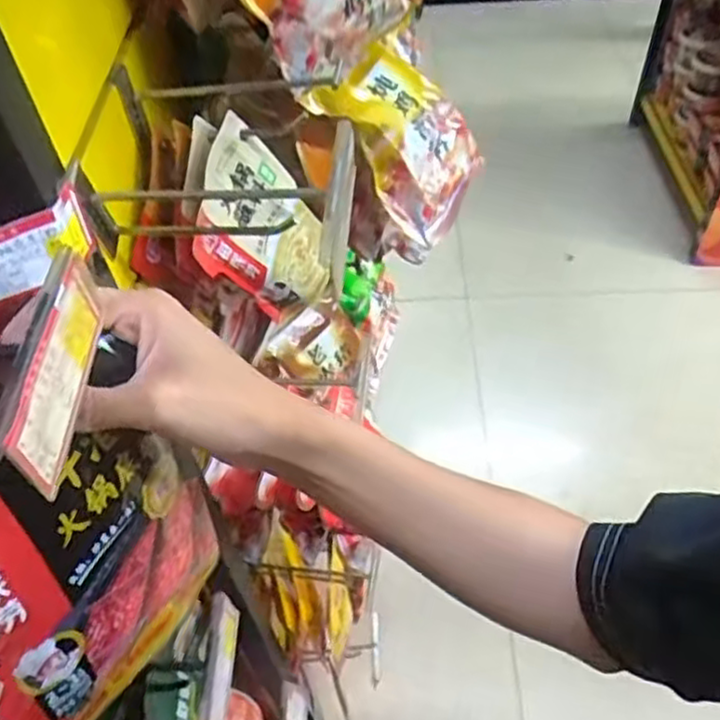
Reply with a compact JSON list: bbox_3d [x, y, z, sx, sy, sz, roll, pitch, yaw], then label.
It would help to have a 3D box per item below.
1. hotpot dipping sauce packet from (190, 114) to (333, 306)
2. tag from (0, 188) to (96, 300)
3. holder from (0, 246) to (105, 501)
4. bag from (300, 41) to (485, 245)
[{"bbox_3d":[-0.068,-0.104,0.555,0.013,0.144,0.104,23,91,40],"label":"hotpot dipping sauce packet"},{"bbox_3d":[-0.158,-0.048,0.323,0.013,0.038,0.080,29,57,25],"label":"tag"},{"bbox_3d":[-0.123,0.003,0.284,0.008,0.045,0.100,-2,52,1],"label":"holder"},{"bbox_3d":[0.039,-0.195,0.615,0.023,0.165,0.121,-3,53,58],"label":"bag"}]

